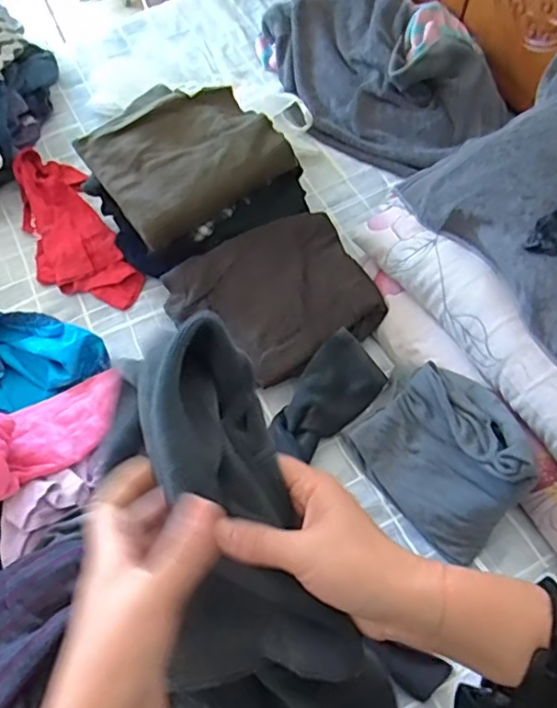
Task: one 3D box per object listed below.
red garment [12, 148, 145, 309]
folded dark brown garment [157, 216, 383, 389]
[{"bbox_3d":[-0.421,-0.246,1.220,0.167,0.059,0.415,-27,61,-13],"label":"red garment"},{"bbox_3d":[-0.001,-0.094,1.073,0.340,0.081,0.260,-27,61,-13],"label":"folded dark brown garment"}]

